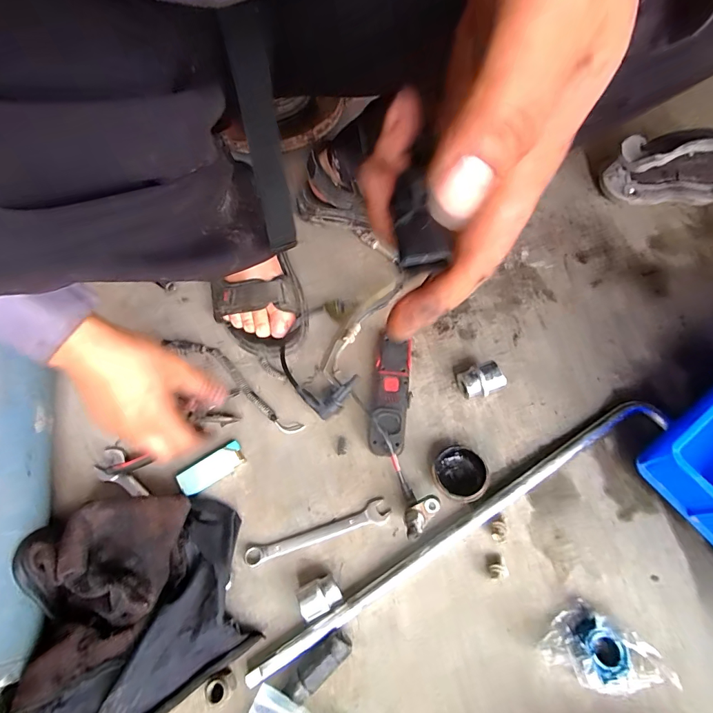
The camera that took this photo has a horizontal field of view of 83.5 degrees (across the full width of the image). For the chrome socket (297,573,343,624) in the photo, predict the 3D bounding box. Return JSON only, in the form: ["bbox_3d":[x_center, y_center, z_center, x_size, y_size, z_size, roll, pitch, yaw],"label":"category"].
[{"bbox_3d":[-0.035,0.230,0.383,0.038,0.030,0.029,-24,65,-8],"label":"chrome socket"}]

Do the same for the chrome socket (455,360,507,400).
[{"bbox_3d":[0.145,0.032,0.468,0.043,0.040,0.035,-19,64,-6],"label":"chrome socket"}]

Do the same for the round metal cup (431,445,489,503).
[{"bbox_3d":[0.110,0.127,0.428,0.053,0.028,0.056,-1,64,3],"label":"round metal cup"}]

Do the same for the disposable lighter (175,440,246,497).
[{"bbox_3d":[-0.162,0.126,0.449,0.072,0.015,0.030,-35,67,-13],"label":"disposable lighter"}]

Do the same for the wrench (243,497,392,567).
[{"bbox_3d":[-0.040,0.187,0.418,0.152,0.009,0.024,-19,64,-6],"label":"wrench"}]

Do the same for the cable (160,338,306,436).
[{"bbox_3d":[-0.152,0.027,0.499,0.213,0.017,0.035,31,70,17],"label":"cable"}]

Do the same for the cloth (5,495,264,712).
[{"bbox_3d":[-0.211,0.245,0.371,0.202,0.056,0.211,-18,64,-5],"label":"cloth"}]

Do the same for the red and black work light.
[{"bbox_3d":[0.041,0.045,0.469,0.043,0.038,0.142,5,64,6],"label":"red and black work light"}]

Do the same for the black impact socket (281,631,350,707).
[{"bbox_3d":[-0.034,0.281,0.364,0.067,0.024,0.024,-39,68,-15],"label":"black impact socket"}]

